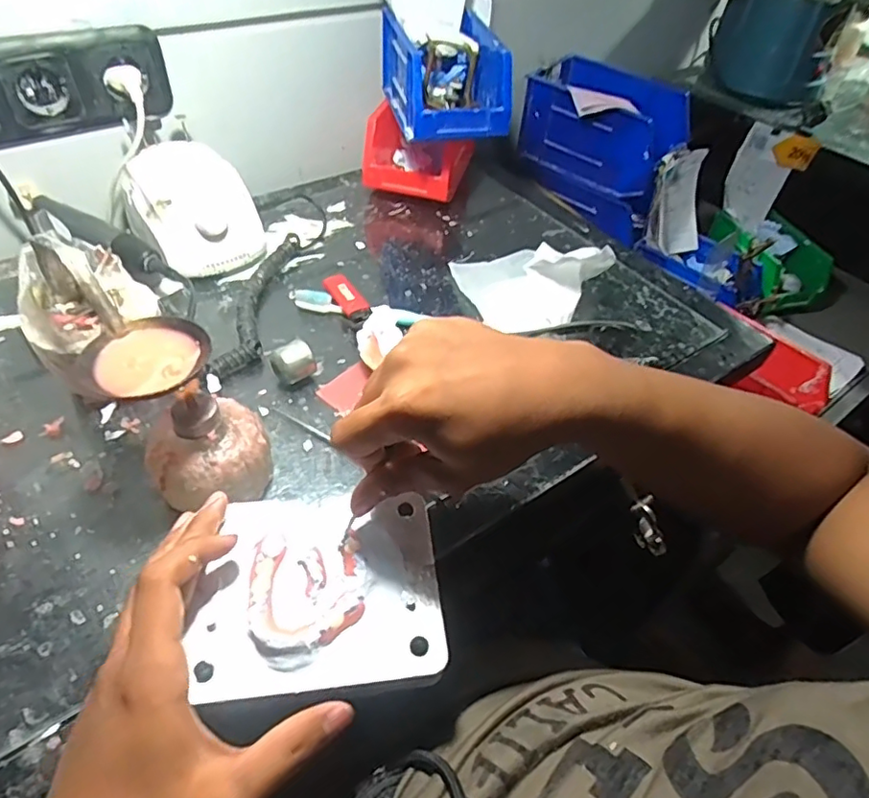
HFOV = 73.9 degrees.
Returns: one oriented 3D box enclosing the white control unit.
[{"bbox_3d":[-0.234,-0.184,0.566,0.111,0.077,0.135,-26,55,-26],"label":"white control unit"}]

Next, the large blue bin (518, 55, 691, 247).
[{"bbox_3d":[0.249,-0.378,0.868,0.221,0.163,0.151,34,53,24],"label":"large blue bin"}]

